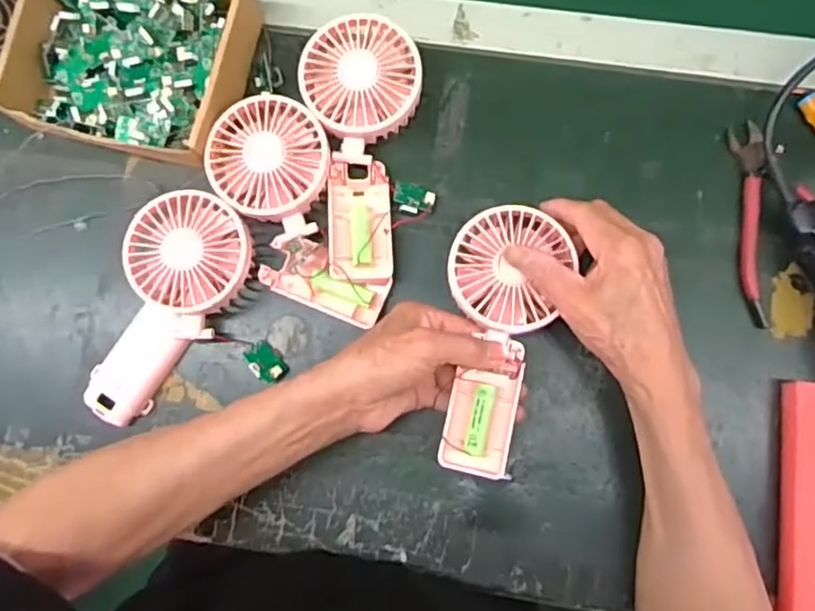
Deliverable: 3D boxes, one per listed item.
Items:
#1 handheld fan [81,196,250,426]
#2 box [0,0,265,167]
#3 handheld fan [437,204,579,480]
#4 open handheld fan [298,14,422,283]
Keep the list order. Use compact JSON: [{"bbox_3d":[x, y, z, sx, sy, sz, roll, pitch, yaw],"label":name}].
[{"bbox_3d":[-0.180,0.004,0.471,0.085,0.032,0.177,28,99,7],"label":"handheld fan"},{"bbox_3d":[-0.210,-0.190,0.493,0.165,0.052,0.146,14,83,5],"label":"box"},{"bbox_3d":[0.065,0.024,0.448,0.080,0.034,0.182,9,85,5],"label":"handheld fan"},{"bbox_3d":[-0.036,-0.115,0.472,0.088,0.035,0.190,0,82,3],"label":"open handheld fan"}]

